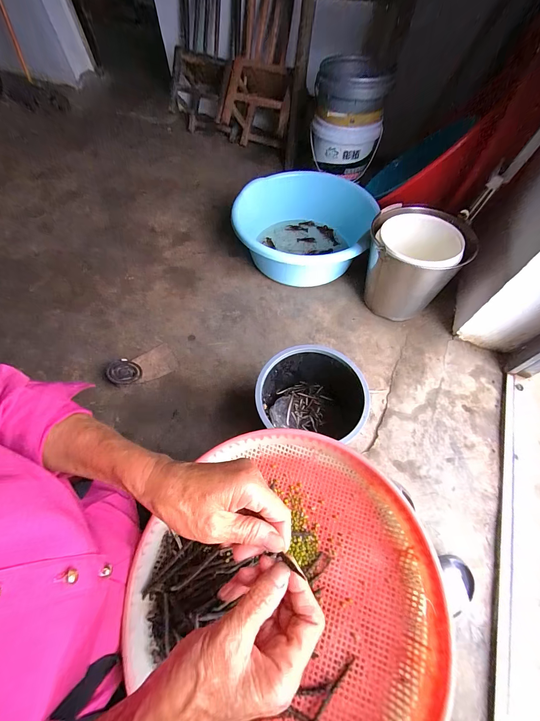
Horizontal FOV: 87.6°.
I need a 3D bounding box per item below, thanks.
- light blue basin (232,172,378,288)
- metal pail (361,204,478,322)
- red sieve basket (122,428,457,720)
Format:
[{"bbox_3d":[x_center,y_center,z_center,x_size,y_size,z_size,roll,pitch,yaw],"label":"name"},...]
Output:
[{"bbox_3d":[0.125,-0.516,1.125,0.537,0.188,0.485,12,64,4],"label":"light blue basin"},{"bbox_3d":[0.471,-0.332,0.995,0.293,0.287,0.293,0,61,0],"label":"metal pail"},{"bbox_3d":[0.013,0.259,0.327,0.337,0.071,0.336,0,61,0],"label":"red sieve basket"}]

